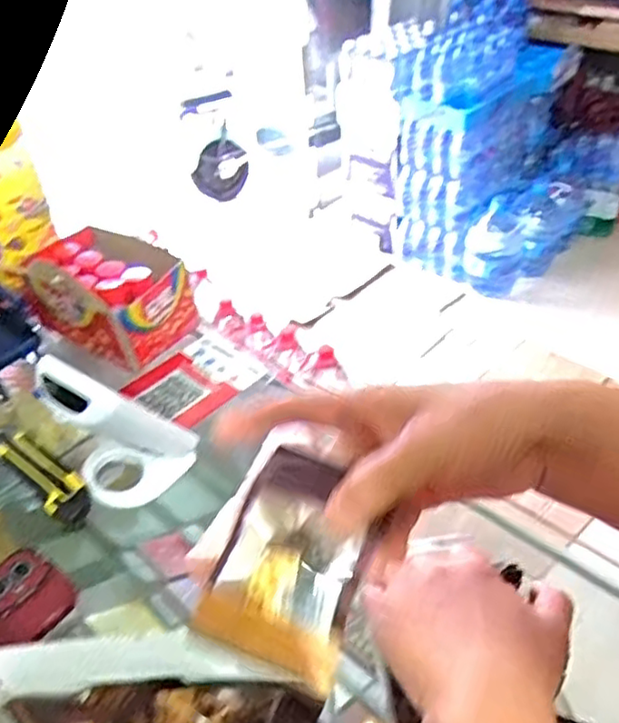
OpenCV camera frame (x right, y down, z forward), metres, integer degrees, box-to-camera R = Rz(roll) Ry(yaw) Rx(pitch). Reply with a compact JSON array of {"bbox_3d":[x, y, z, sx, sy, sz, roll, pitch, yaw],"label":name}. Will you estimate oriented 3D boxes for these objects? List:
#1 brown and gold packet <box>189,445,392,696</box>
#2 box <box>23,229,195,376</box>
[{"bbox_3d":[-0.008,0.093,0.321,0.073,0.018,0.099,12,63,27],"label":"brown and gold packet"},{"bbox_3d":[-0.237,-0.080,0.781,0.173,0.100,0.140,21,47,27],"label":"box"}]

